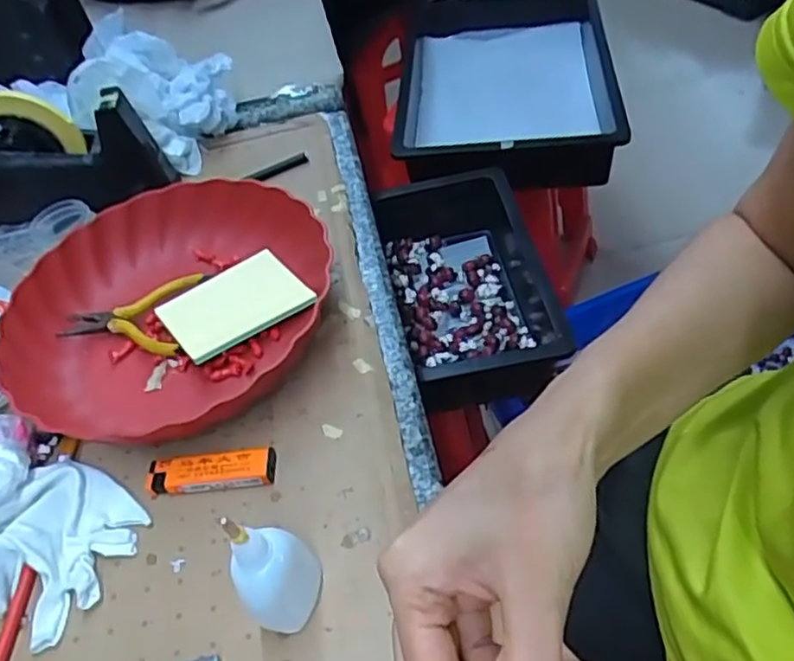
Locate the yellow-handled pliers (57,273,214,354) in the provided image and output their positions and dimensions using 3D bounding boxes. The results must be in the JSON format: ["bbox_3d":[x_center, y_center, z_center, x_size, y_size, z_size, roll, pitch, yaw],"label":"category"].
[{"bbox_3d":[-0.208,-0.015,0.534,0.110,0.014,0.079,-1,50,10],"label":"yellow-handled pliers"}]

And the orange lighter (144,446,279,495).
[{"bbox_3d":[-0.117,0.087,0.433,0.080,0.013,0.022,-4,49,3],"label":"orange lighter"}]

